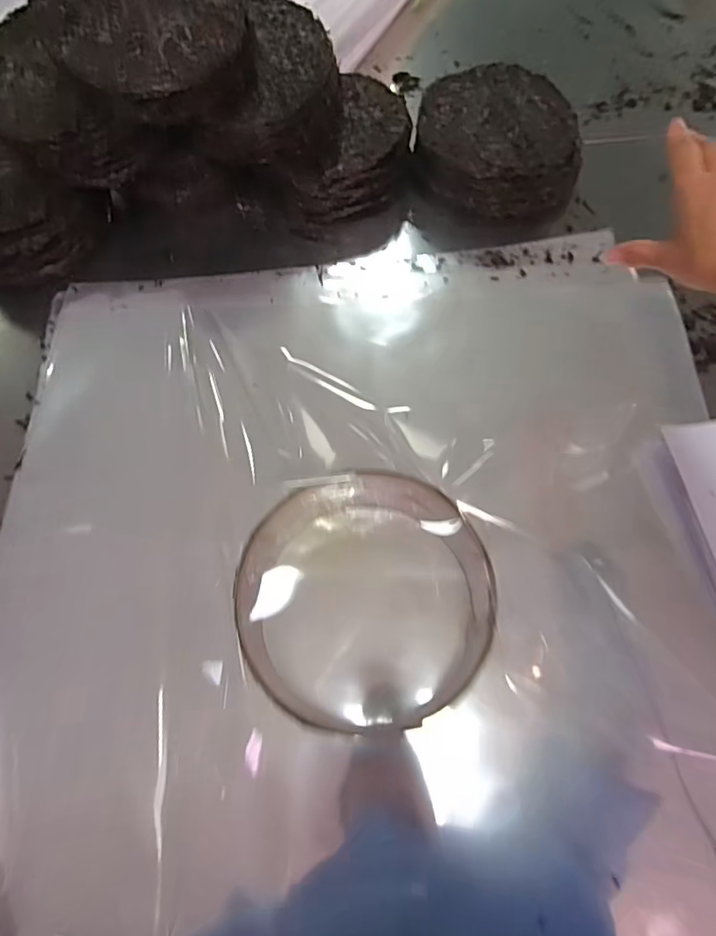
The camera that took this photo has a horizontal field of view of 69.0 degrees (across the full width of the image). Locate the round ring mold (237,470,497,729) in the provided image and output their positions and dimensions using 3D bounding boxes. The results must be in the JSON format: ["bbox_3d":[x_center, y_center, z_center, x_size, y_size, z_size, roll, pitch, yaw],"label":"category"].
[{"bbox_3d":[0.005,0.106,0.446,0.202,0.082,0.207,-1,67,2],"label":"round ring mold"}]

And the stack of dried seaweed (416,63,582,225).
[{"bbox_3d":[0.176,-0.423,0.685,0.202,0.073,0.206,-7,67,-1],"label":"stack of dried seaweed"}]

